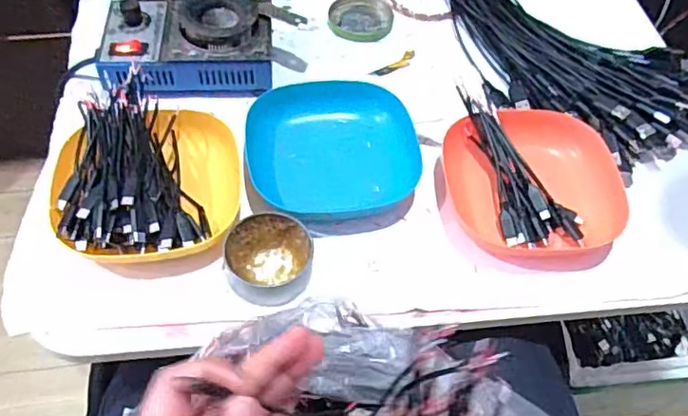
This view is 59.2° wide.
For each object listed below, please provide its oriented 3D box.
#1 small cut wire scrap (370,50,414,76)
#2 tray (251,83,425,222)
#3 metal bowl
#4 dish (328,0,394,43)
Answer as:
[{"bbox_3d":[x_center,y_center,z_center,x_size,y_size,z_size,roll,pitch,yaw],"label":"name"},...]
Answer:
[{"bbox_3d":[0.050,-0.140,0.593,0.054,0.004,0.012,-34,63,-23],"label":"small cut wire scrap"},{"bbox_3d":[-0.011,-0.048,0.507,0.134,0.030,0.133,-7,56,-8],"label":"tray"},{"bbox_3d":[-0.054,0.037,0.443,0.060,0.026,0.063,1,56,-2],"label":"metal bowl"},{"bbox_3d":[0.019,-0.199,0.629,0.066,0.010,0.061,1,56,-2],"label":"dish"}]

